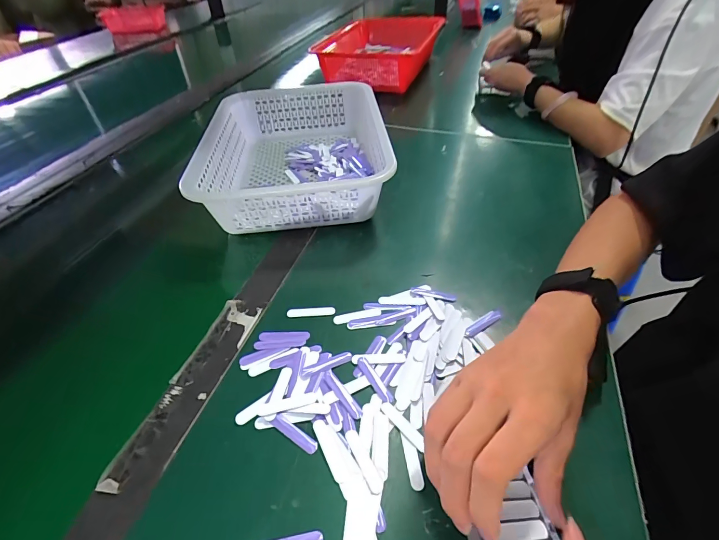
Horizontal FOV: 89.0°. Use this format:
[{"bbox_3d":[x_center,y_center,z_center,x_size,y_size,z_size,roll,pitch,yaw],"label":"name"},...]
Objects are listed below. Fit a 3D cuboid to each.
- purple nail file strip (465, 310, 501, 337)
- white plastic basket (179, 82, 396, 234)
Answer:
[{"bbox_3d":[0.130,0.055,0.381,0.050,0.004,0.012,-28,50,-24],"label":"purple nail file strip"},{"bbox_3d":[-0.099,-0.199,0.579,0.264,0.086,0.383,-2,45,0],"label":"white plastic basket"}]

